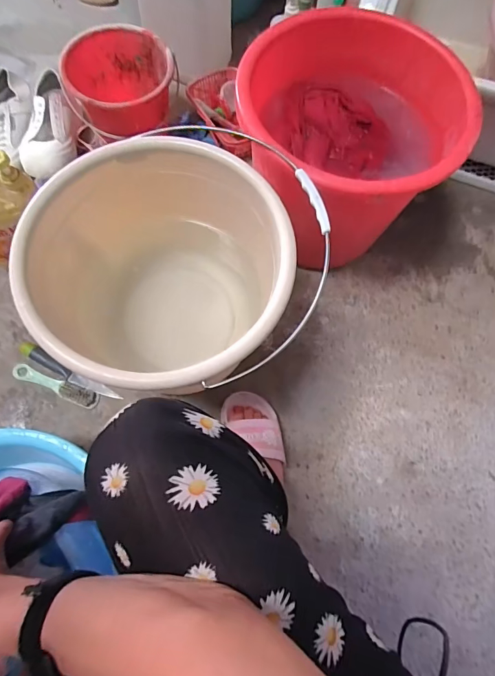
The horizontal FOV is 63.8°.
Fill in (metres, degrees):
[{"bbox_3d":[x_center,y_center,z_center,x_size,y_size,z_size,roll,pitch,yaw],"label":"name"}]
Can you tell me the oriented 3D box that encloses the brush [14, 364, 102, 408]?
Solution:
[{"bbox_3d":[-0.337,0.084,0.693,0.165,0.018,0.030,20,75,6],"label":"brush"}]

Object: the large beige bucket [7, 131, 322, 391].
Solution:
[{"bbox_3d":[-0.107,-0.088,0.616,0.341,0.301,0.341,0,72,-1],"label":"large beige bucket"}]

